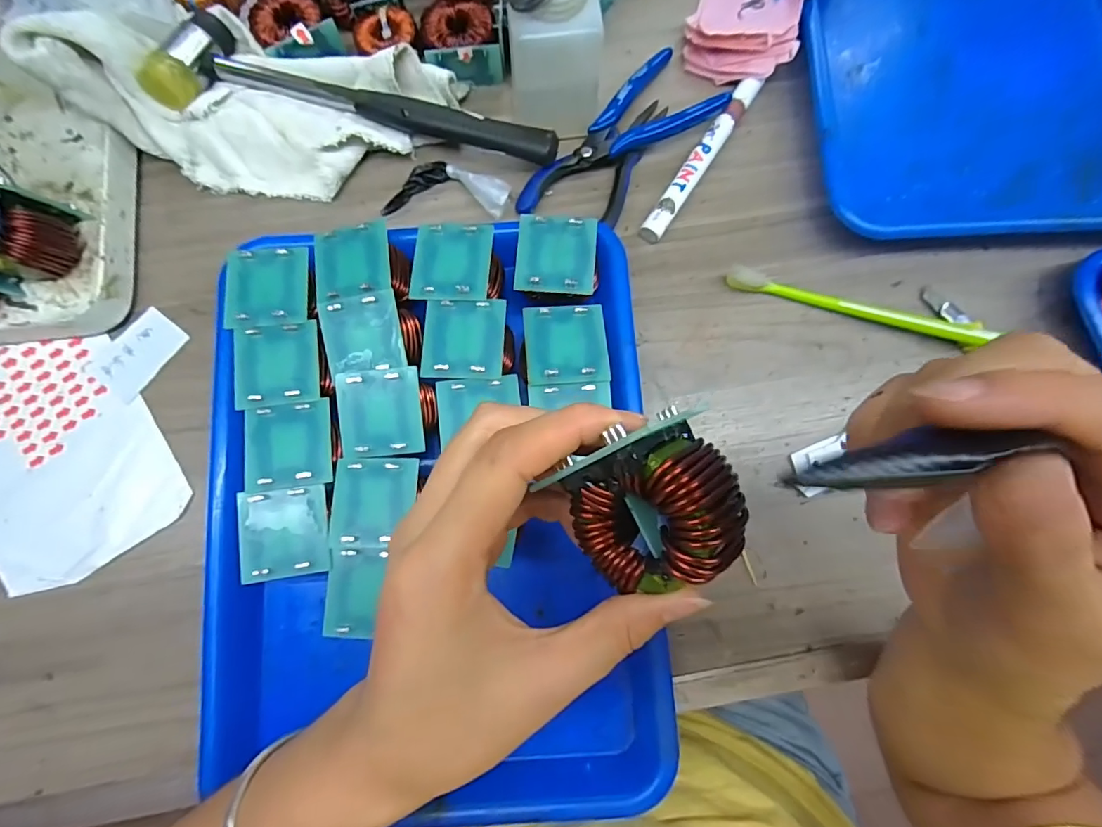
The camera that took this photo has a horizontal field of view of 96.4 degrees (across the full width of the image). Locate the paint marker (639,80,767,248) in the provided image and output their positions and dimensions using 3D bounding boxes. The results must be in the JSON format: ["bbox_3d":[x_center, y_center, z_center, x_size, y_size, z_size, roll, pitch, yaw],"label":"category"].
[{"bbox_3d":[0.103,-0.174,0.338,0.015,0.014,0.138,33,82,5],"label":"paint marker"}]

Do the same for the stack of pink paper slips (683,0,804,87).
[{"bbox_3d":[0.138,-0.296,0.343,0.073,0.023,0.125,8,84,32],"label":"stack of pink paper slips"}]

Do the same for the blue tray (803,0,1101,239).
[{"bbox_3d":[0.302,-0.249,0.352,0.256,0.044,0.280,-1,81,-1],"label":"blue tray"}]

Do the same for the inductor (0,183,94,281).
[{"bbox_3d":[-0.306,-0.103,0.280,0.041,0.046,0.042,-5,81,-1],"label":"inductor"}]

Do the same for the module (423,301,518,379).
[{"bbox_3d":[-0.047,-0.040,0.283,0.048,0.025,0.044,2,81,0],"label":"module"}]

